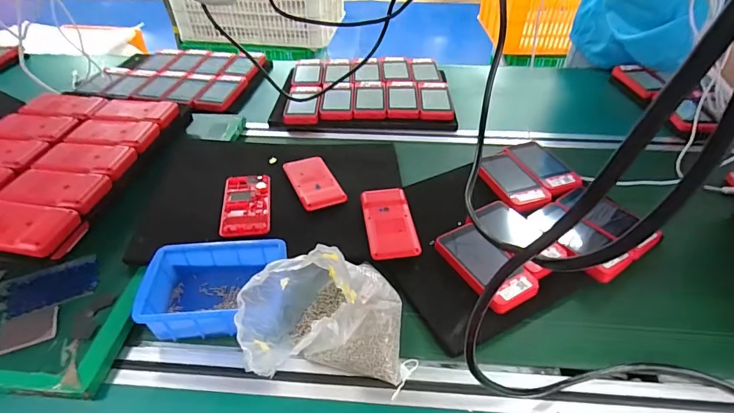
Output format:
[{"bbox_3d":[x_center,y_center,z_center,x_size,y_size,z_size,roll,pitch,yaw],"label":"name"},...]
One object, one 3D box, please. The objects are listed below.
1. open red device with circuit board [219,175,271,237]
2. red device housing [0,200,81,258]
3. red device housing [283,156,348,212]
[{"bbox_3d":[-0.164,-0.003,0.550,0.061,0.006,0.119,-6,43,-6],"label":"open red device with circuit board"},{"bbox_3d":[-0.399,0.024,0.458,0.112,0.022,0.060,5,43,6],"label":"red device housing"},{"bbox_3d":[-0.079,-0.039,0.589,0.062,0.012,0.122,-17,45,-18],"label":"red device housing"}]

